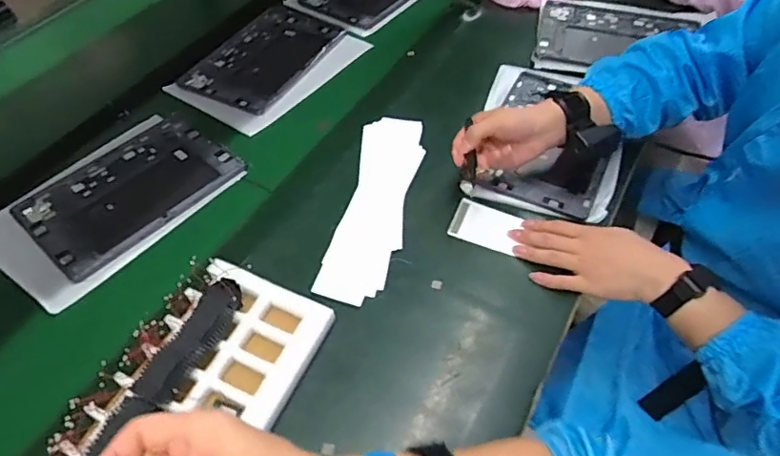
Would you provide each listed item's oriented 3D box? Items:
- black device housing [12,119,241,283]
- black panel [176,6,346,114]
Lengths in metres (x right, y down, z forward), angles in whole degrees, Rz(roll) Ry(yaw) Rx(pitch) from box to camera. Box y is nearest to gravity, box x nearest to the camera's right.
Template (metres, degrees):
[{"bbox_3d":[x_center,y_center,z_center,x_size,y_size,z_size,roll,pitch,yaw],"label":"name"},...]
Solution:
[{"bbox_3d":[-0.339,-0.054,0.711,0.174,0.006,0.248,34,60,25],"label":"black device housing"},{"bbox_3d":[-0.204,-0.290,0.896,0.173,0.004,0.256,24,56,19],"label":"black panel"}]

